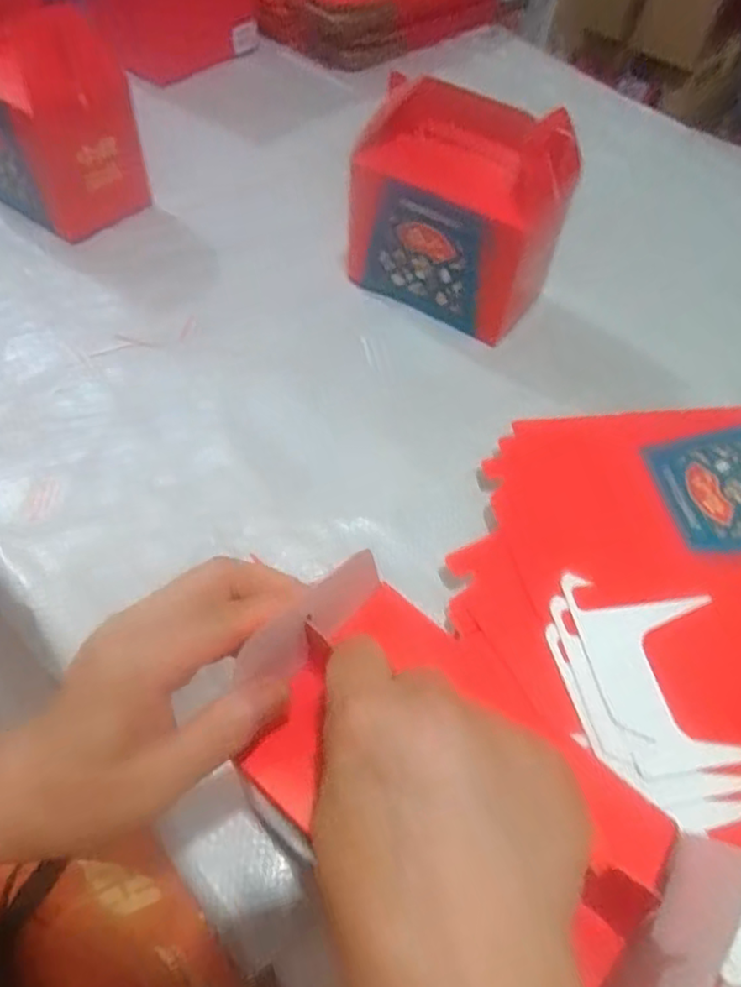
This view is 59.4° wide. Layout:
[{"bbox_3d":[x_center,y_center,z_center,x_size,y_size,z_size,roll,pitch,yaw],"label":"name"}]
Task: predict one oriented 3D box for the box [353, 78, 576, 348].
[{"bbox_3d":[0.072,-0.245,0.566,0.176,0.178,0.090,26,57,13],"label":"box"}]

